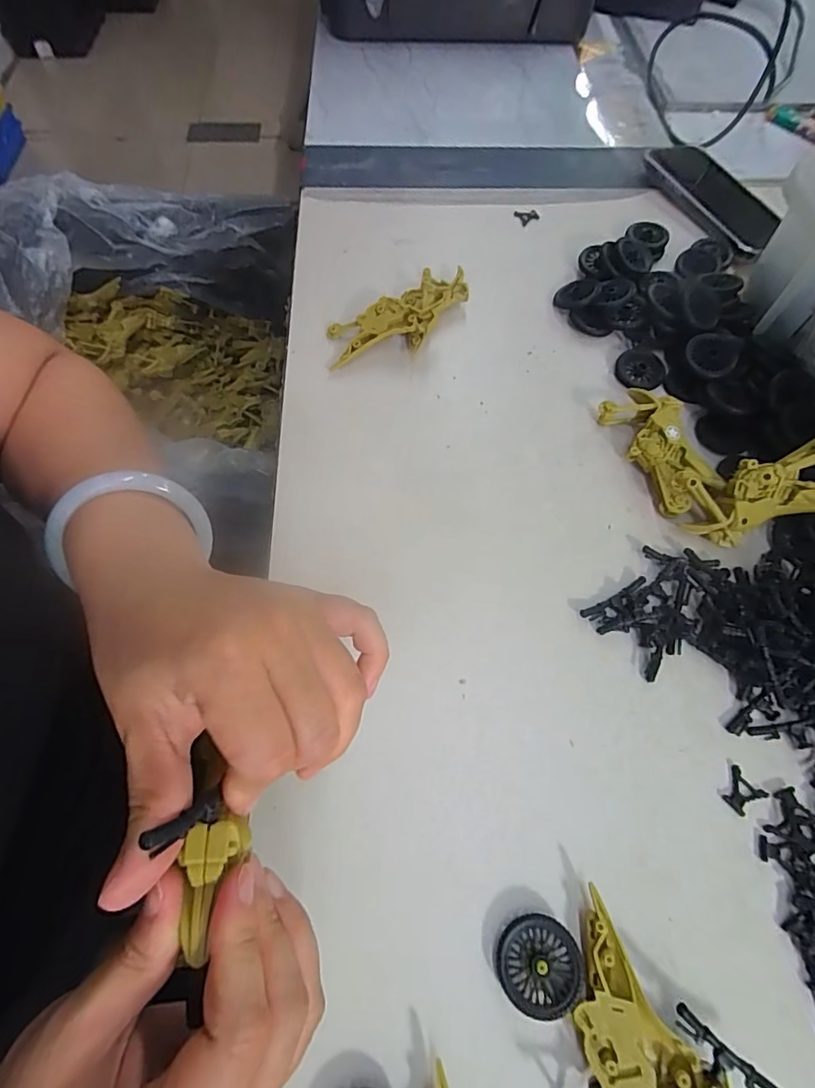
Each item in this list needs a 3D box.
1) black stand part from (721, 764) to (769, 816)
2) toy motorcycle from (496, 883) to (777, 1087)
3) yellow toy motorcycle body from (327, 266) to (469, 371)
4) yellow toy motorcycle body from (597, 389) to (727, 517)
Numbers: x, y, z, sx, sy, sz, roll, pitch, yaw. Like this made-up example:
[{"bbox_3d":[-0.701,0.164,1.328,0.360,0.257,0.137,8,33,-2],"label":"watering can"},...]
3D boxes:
[{"bbox_3d":[0.179,0.133,0.271,0.020,0.004,0.019,-39,71,-17],"label":"black stand part"},{"bbox_3d":[0.092,0.218,0.221,0.074,0.019,0.113,-35,70,-16],"label":"toy motorcycle"},{"bbox_3d":[-0.004,-0.186,0.410,0.137,0.032,0.063,-36,70,-17],"label":"yellow toy motorcycle body"},{"bbox_3d":[0.179,-0.067,0.358,0.046,0.026,0.095,-19,66,-10],"label":"yellow toy motorcycle body"}]

